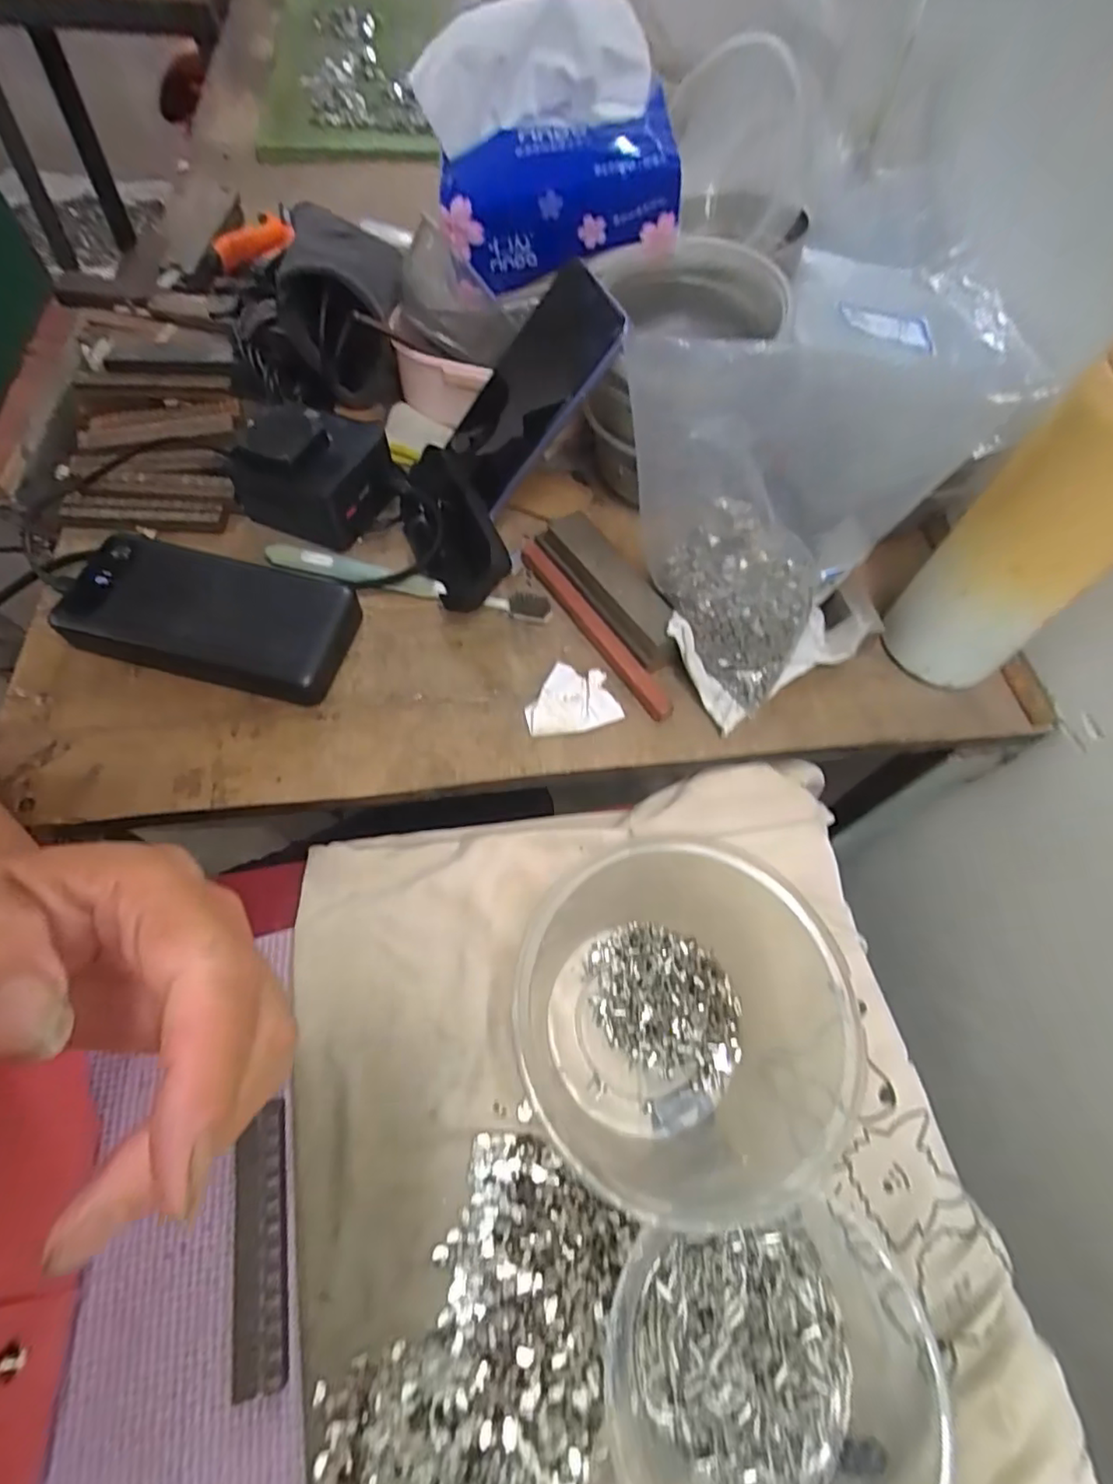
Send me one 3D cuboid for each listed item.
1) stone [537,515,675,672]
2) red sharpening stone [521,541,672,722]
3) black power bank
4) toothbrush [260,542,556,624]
[{"bbox_3d":[0.033,-0.097,0.380,0.034,0.029,0.118,-29,68,-18],"label":"stone"},{"bbox_3d":[0.021,-0.074,0.379,0.015,0.011,0.152,-31,68,-18],"label":"red sharpening stone"},{"bbox_3d":[-0.200,-0.074,0.359,0.156,0.024,0.073,13,62,3],"label":"black power bank"},{"bbox_3d":[-0.094,-0.100,0.386,0.183,0.010,0.019,12,62,2],"label":"toothbrush"}]

